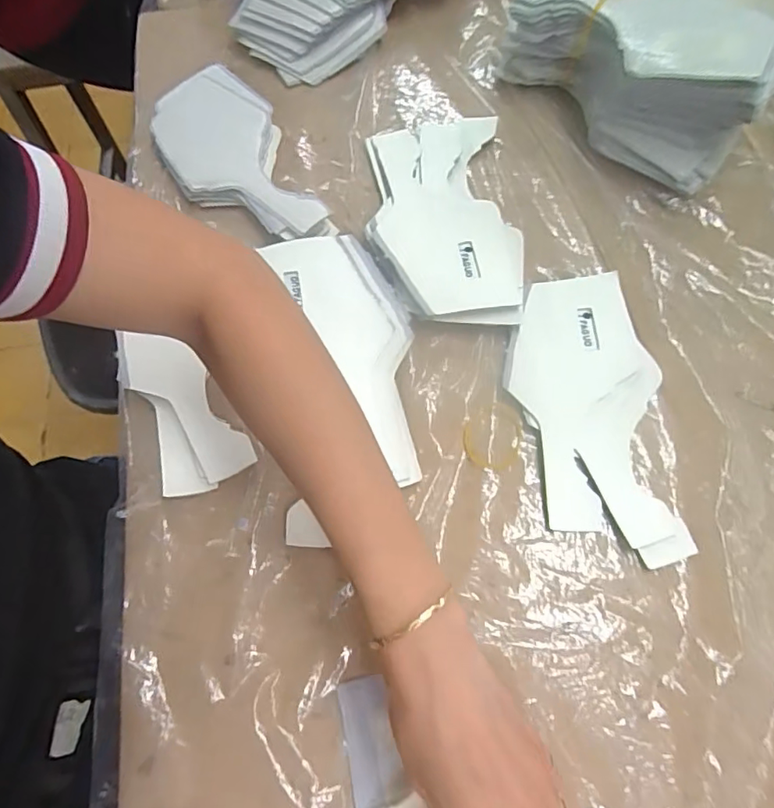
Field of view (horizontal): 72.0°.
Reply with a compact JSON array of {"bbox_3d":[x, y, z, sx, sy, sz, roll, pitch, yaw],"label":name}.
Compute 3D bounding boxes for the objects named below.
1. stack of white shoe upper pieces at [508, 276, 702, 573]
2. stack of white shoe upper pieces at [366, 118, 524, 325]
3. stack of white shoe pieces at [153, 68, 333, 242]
[{"bbox_3d":[0.139,0.002,0.370,0.100,0.008,0.201,-1,70,2],"label":"stack of white shoe upper pieces"},{"bbox_3d":[0.043,-0.151,0.425,0.108,0.016,0.195,-4,70,1],"label":"stack of white shoe upper pieces"},{"bbox_3d":[-0.133,-0.206,0.453,0.098,0.017,0.193,-25,71,-6],"label":"stack of white shoe pieces"}]

